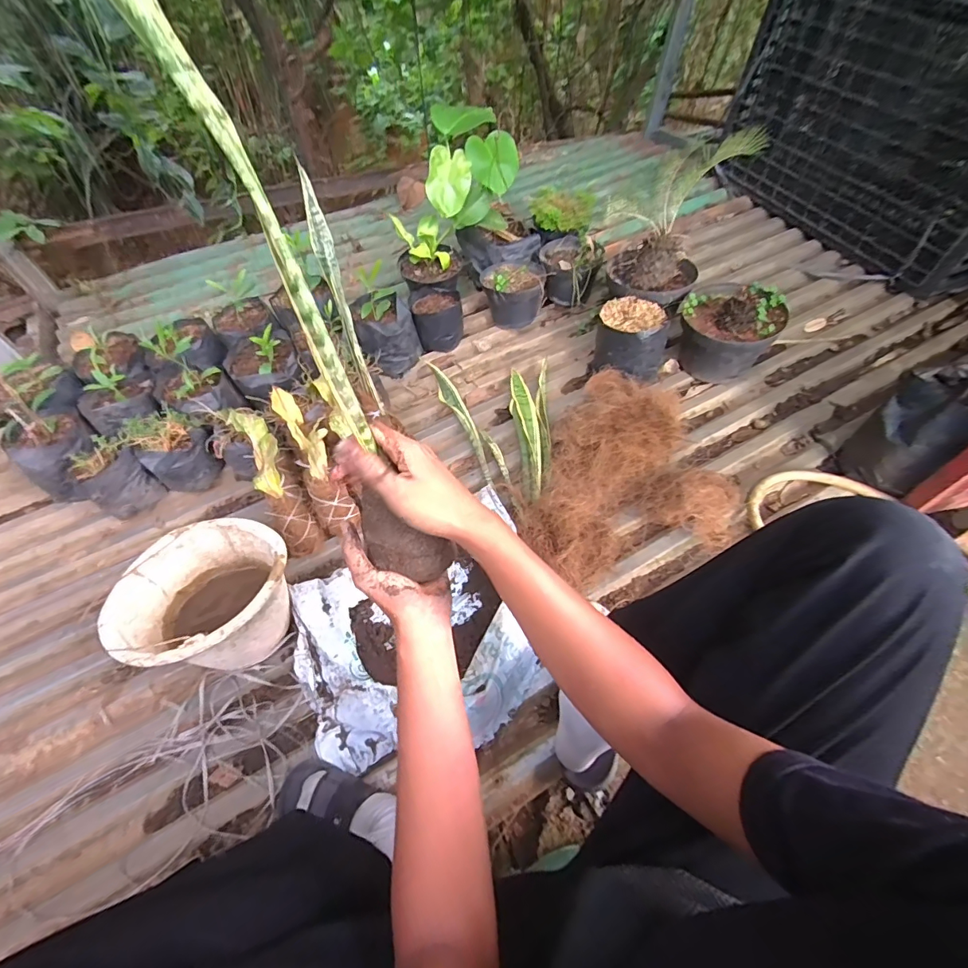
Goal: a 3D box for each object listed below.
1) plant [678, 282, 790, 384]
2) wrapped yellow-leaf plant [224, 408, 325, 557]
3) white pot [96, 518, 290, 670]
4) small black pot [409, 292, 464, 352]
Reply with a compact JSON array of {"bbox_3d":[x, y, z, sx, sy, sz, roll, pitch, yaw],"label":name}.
[{"bbox_3d":[0.560,-0.354,1.057,0.213,0.184,0.174,35,63,20],"label":"plant"},{"bbox_3d":[-0.405,-0.018,0.858,0.070,0.081,0.328,-27,83,-15],"label":"wrapped yellow-leaf plant"},{"bbox_3d":[-0.430,0.193,0.737,0.240,0.188,0.217,-2,57,-2],"label":"white pot"},{"bbox_3d":[-0.117,-0.424,1.165,0.127,0.116,0.130,-1,57,1],"label":"small black pot"}]

